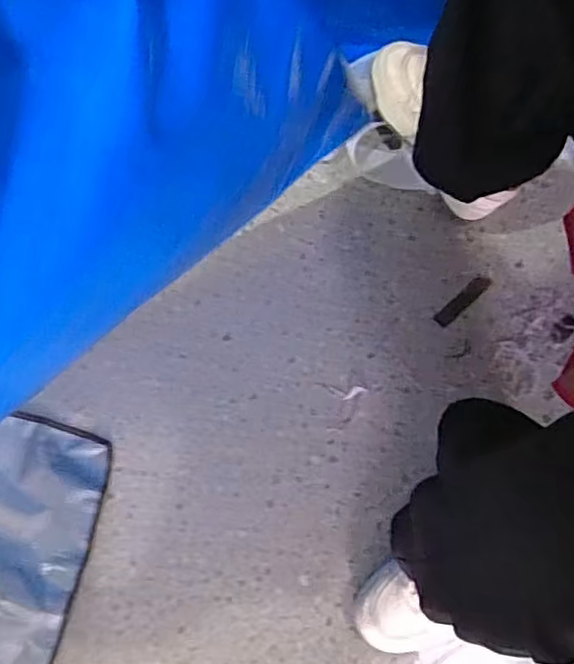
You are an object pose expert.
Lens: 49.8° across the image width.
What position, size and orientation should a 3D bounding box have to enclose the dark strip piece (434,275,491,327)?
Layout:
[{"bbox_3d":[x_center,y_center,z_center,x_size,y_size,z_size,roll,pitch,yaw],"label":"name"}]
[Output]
[{"bbox_3d":[0.239,-0.043,0.842,0.091,0.009,0.022,-43,74,-4],"label":"dark strip piece"}]

